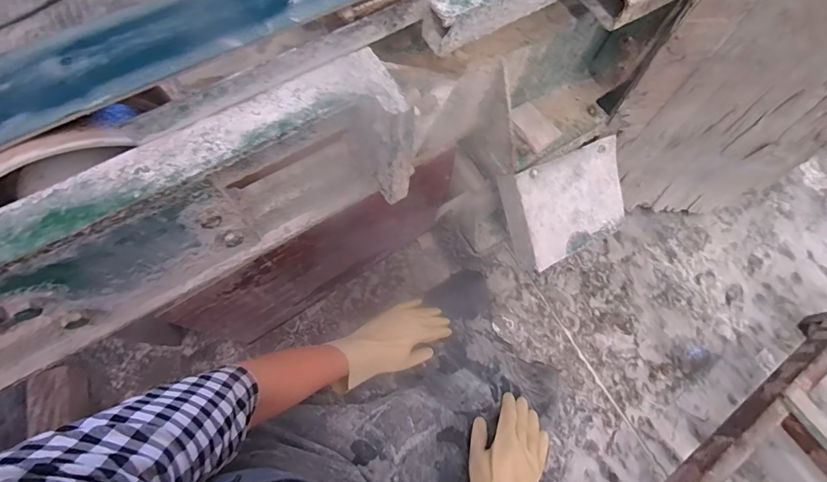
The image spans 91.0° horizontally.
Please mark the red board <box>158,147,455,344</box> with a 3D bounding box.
[{"bbox_3d":[-0.175,0.039,0.935,0.611,0.382,0.025,-32,75,-13],"label":"red board"}]

